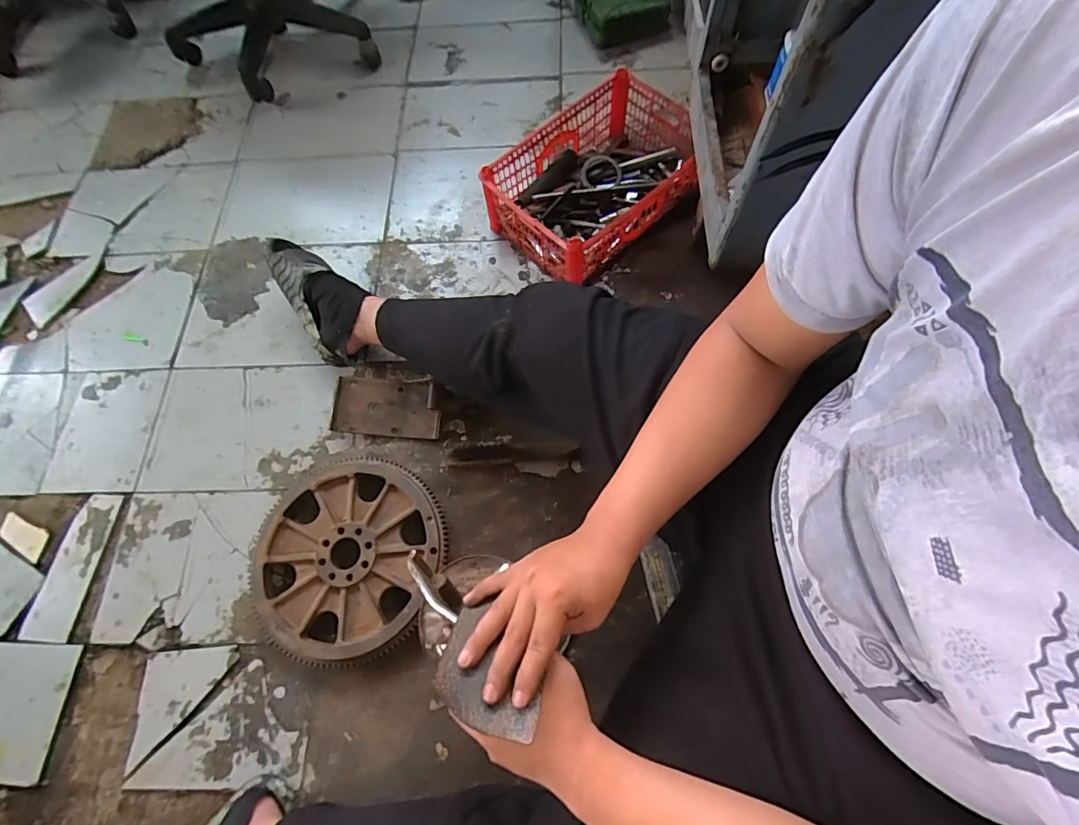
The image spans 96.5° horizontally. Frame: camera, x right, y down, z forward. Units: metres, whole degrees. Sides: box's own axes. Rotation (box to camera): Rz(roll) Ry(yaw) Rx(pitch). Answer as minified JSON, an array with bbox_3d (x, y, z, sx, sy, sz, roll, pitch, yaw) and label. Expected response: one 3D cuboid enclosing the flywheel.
[{"bbox_3d":[-0.315,0.239,0.801,0.293,0.057,0.318,1,67,-2],"label":"flywheel"}]

